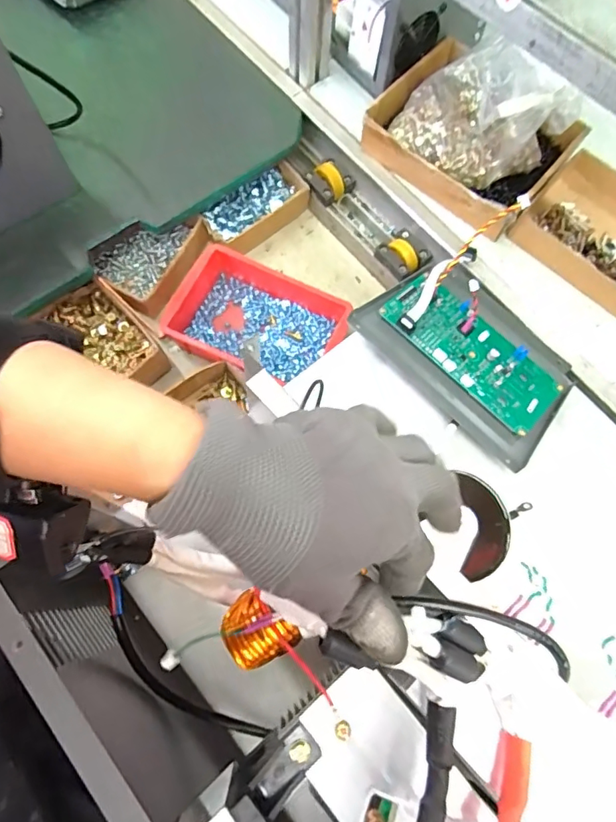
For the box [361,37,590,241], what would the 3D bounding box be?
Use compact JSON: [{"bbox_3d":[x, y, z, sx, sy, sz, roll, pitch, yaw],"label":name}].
[{"bbox_3d":[0.189,-0.341,0.570,0.227,0.141,0.201,39,75,9],"label":"box"}]

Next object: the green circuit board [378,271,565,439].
[{"bbox_3d":[0.178,-0.069,0.530,0.196,0.016,0.086,44,66,11],"label":"green circuit board"}]

